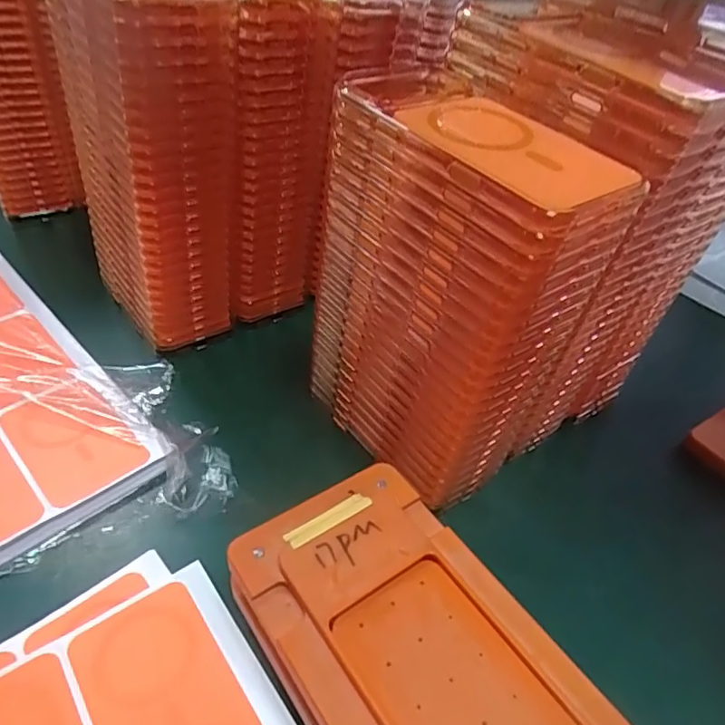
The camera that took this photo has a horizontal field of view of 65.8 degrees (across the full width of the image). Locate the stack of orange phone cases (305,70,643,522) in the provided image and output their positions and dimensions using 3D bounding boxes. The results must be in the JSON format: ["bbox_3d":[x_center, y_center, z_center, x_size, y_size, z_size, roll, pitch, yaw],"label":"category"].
[{"bbox_3d":[0.048,-0.037,0.365,0.095,0.234,0.173,-26,50,-30],"label":"stack of orange phone cases"}]

